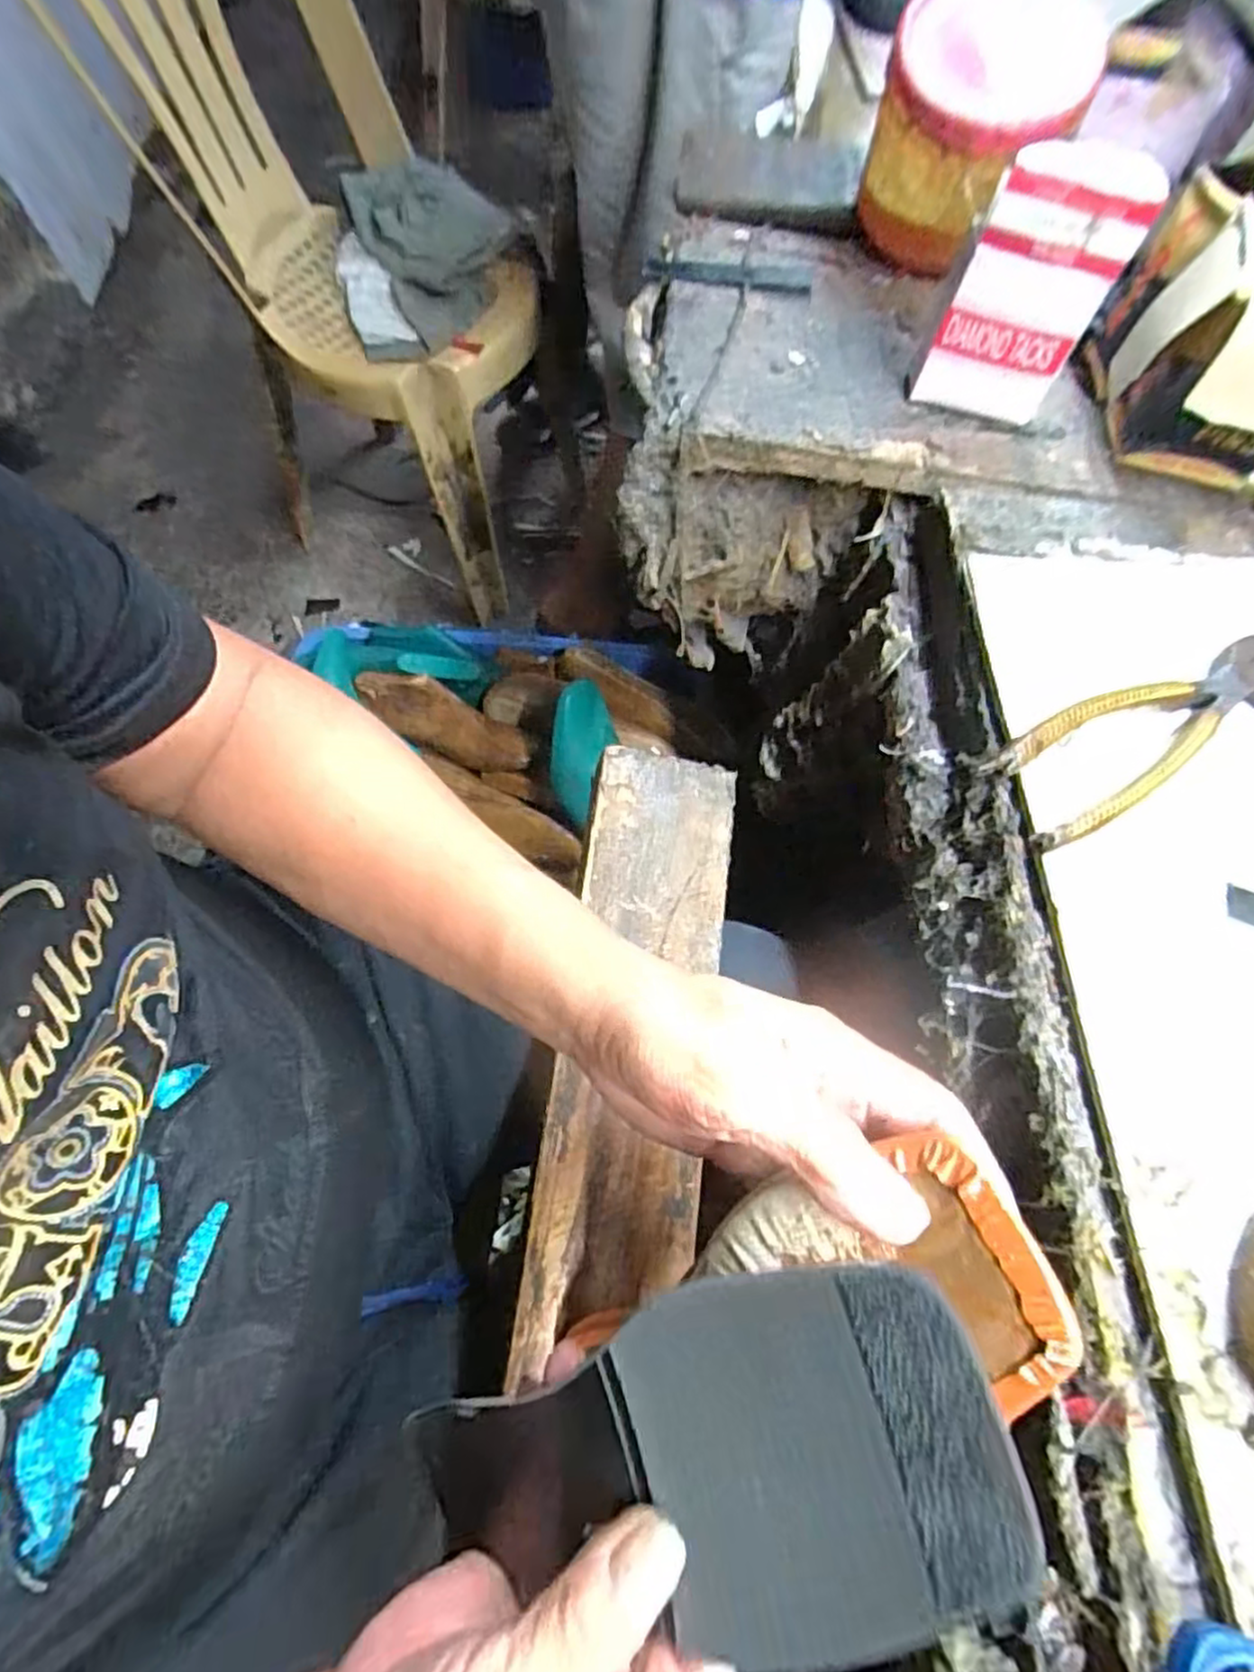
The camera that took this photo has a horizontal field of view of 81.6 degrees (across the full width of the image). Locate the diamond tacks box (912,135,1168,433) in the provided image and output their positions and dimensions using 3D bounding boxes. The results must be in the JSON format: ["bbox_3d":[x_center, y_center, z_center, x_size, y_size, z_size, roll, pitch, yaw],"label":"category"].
[{"bbox_3d":[0.213,-0.288,0.392,0.079,0.123,0.024,12,66,4],"label":"diamond tacks box"}]

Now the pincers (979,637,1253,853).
[{"bbox_3d":[0.247,-0.051,0.336,0.191,0.024,0.049,-27,69,-13],"label":"pincers"}]

